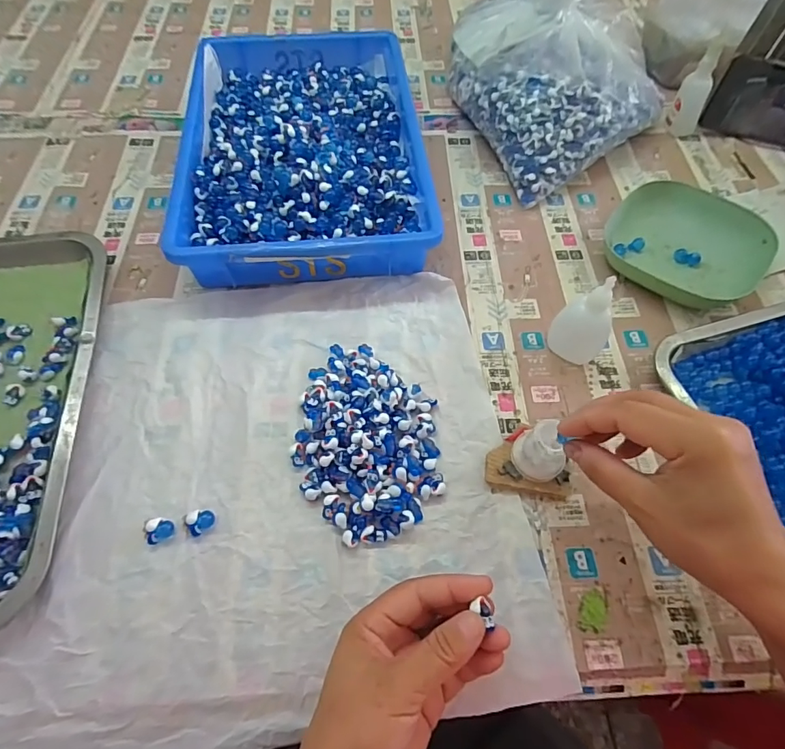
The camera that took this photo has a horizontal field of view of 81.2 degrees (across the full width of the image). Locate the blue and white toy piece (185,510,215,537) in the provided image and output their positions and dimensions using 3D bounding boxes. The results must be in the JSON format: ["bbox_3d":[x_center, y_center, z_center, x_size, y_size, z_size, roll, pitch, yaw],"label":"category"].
[{"bbox_3d":[-0.139,0.105,0.330,0.018,0.009,0.016,-38,68,-20],"label":"blue and white toy piece"}]

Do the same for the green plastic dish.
[{"bbox_3d":[0.295,-0.132,0.460,0.146,0.034,0.120,32,65,15],"label":"green plastic dish"}]

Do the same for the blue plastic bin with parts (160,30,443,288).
[{"bbox_3d":[-0.097,-0.257,0.509,0.240,0.066,0.375,-5,61,-4],"label":"blue plastic bin with parts"}]

